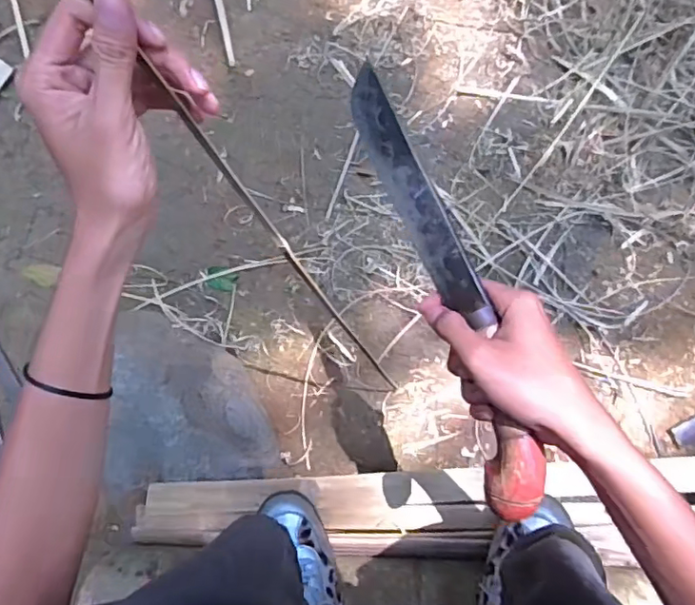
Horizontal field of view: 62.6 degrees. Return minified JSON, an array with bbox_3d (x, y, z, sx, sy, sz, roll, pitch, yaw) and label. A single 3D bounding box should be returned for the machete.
[{"bbox_3d":[0.069,-0.021,0.415,0.041,0.027,0.343,-19,76,5],"label":"machete"}]

